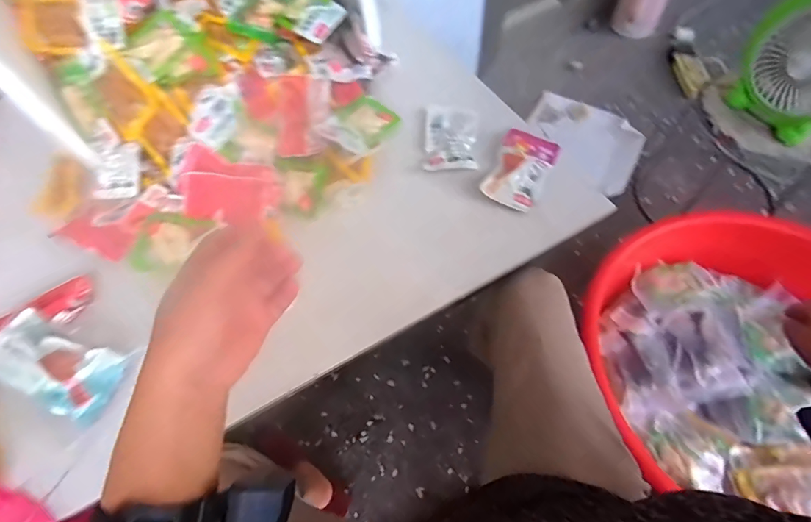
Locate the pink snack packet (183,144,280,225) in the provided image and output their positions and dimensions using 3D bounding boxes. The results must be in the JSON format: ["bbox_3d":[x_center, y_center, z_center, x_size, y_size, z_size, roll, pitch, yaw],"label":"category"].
[{"bbox_3d":[-0.250,-0.103,0.576,0.136,0.028,0.096,12,68,8],"label":"pink snack packet"}]

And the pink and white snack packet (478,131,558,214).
[{"bbox_3d":[0.164,-0.134,0.581,0.076,0.011,0.134,21,64,16],"label":"pink and white snack packet"}]

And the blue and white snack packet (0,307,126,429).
[{"bbox_3d":[-0.411,0.121,0.477,0.160,0.022,0.079,19,63,15],"label":"blue and white snack packet"}]

